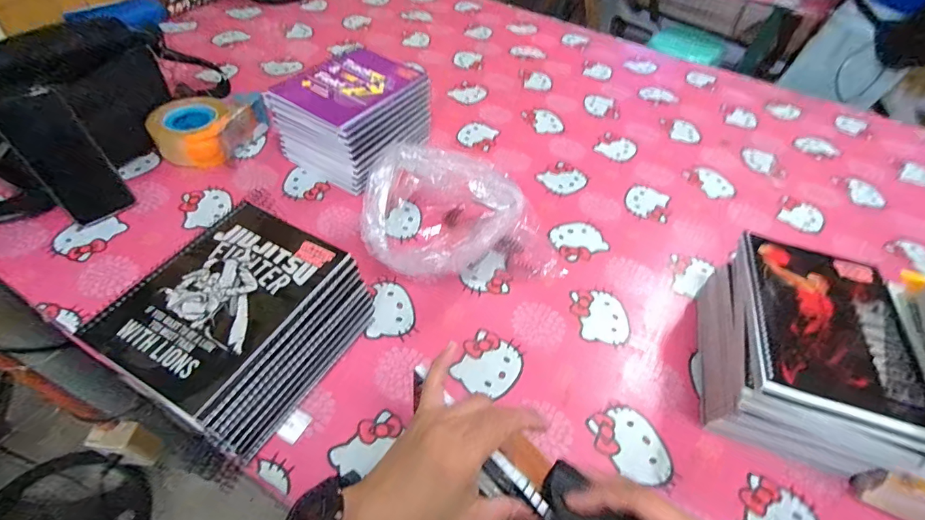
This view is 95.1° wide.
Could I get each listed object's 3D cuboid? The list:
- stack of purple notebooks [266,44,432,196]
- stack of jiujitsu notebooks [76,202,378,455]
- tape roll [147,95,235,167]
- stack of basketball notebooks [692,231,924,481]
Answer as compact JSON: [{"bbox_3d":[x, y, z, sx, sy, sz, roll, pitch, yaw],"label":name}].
[{"bbox_3d":[-0.171,-0.229,0.684,0.168,0.117,0.198,27,53,16],"label":"stack of purple notebooks"},{"bbox_3d":[-0.221,0.065,0.441,0.156,0.115,0.195,26,53,15],"label":"stack of jiujitsu notebooks"},{"bbox_3d":[-0.422,-0.200,0.670,0.111,0.064,0.116,3,50,-4],"label":"tape roll"},{"bbox_3d":[0.360,0.101,0.463,0.152,0.120,0.201,19,51,9],"label":"stack of basketball notebooks"}]

